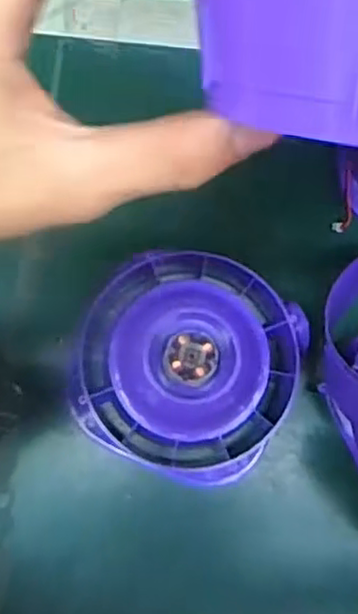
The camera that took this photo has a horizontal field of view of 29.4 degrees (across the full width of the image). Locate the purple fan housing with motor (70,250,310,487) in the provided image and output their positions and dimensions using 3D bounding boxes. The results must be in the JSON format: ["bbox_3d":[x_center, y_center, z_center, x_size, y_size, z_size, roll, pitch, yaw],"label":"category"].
[{"bbox_3d":[0.005,0.037,0.416,0.127,0.061,0.130,0,81,-3],"label":"purple fan housing with motor"}]

